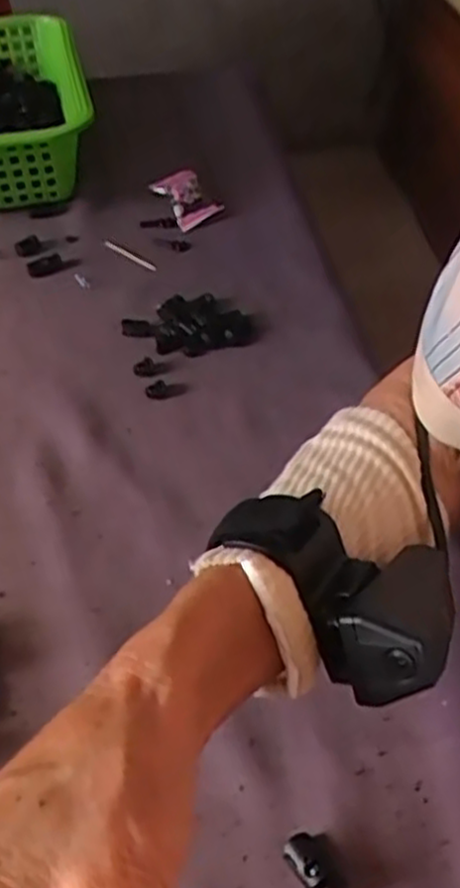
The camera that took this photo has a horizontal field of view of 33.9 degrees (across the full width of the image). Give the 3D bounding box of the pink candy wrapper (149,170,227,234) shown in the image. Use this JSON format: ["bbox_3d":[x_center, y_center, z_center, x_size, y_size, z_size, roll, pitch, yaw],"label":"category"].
[{"bbox_3d":[-0.036,-0.217,0.664,0.049,0.031,0.049,-31,53,-26],"label":"pink candy wrapper"}]

